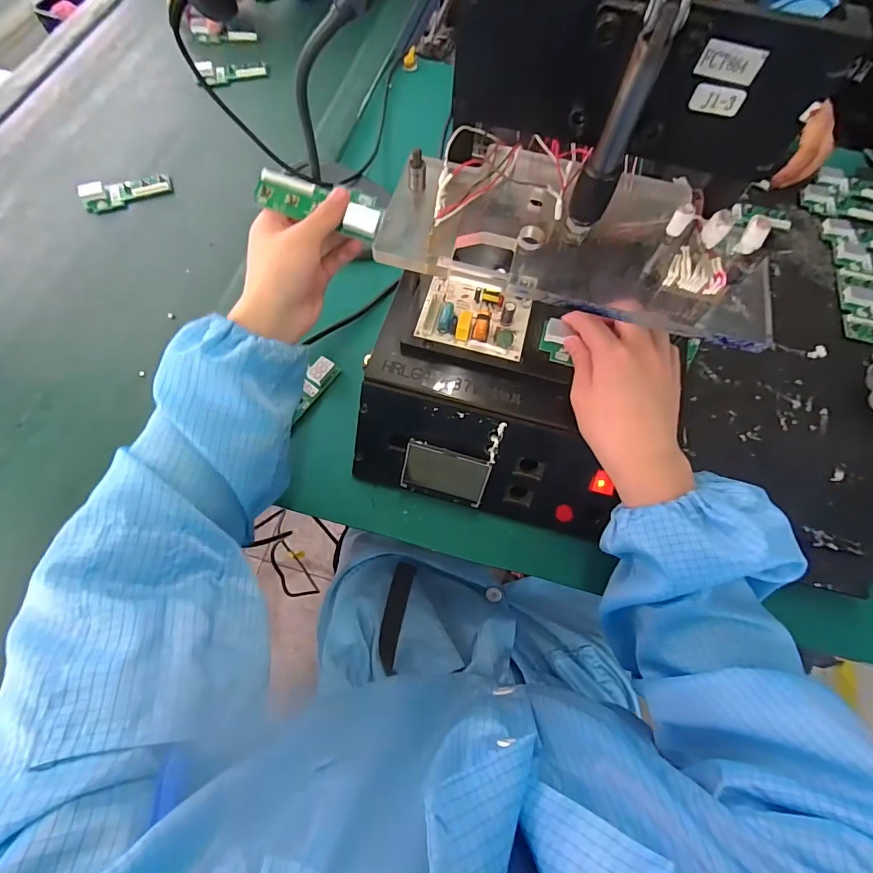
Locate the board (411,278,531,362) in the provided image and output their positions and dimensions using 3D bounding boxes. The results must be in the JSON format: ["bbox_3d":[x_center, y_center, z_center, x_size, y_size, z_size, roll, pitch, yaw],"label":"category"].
[{"bbox_3d":[0.033,-0.104,0.368,0.088,0.019,0.065,15,70,3],"label":"board"}]

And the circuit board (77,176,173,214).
[{"bbox_3d":[-0.375,-0.297,0.536,0.098,0.018,0.028,-22,71,-10],"label":"circuit board"}]

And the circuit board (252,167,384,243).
[{"bbox_3d":[-0.092,-0.186,0.354,0.095,0.007,0.033,14,93,-9],"label":"circuit board"}]

